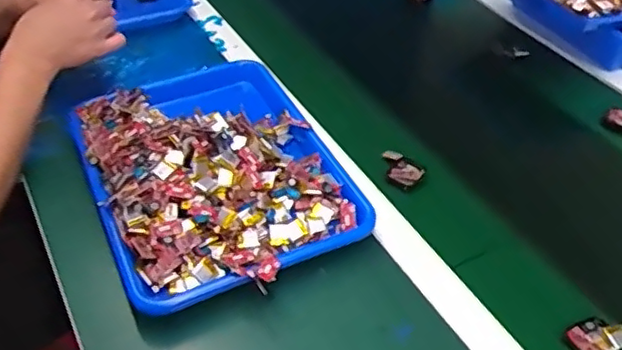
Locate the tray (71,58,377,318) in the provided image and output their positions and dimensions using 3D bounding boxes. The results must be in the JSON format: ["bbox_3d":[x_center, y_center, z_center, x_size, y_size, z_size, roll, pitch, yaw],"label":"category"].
[{"bbox_3d":[-0.106,-0.012,0.684,0.261,0.065,0.336,-18,46,-19],"label":"tray"}]

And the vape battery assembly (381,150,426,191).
[{"bbox_3d":[0.102,-0.006,0.717,0.045,0.009,0.059,-29,51,-28],"label":"vape battery assembly"}]

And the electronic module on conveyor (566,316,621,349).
[{"bbox_3d":[0.258,0.147,0.557,0.045,0.015,0.039,-19,47,-20],"label":"electronic module on conveyor"}]

